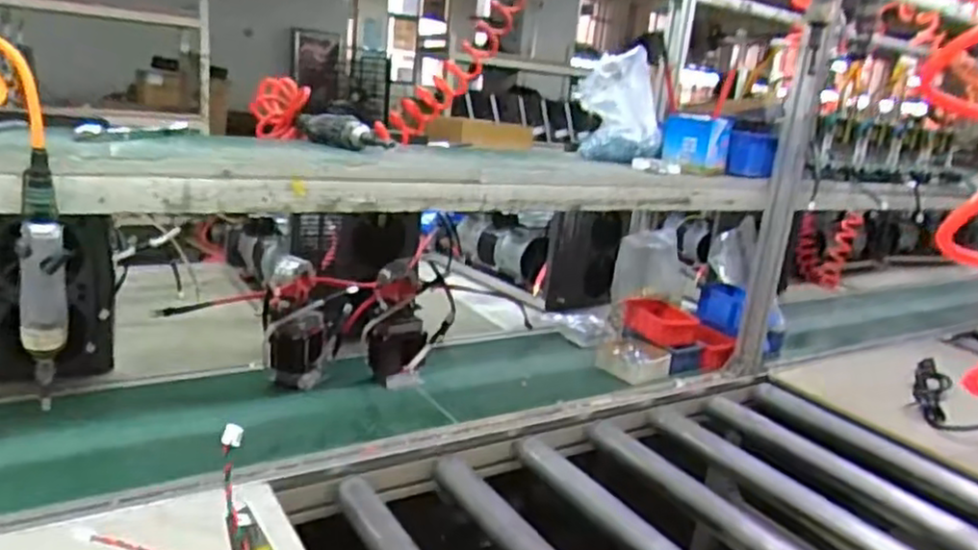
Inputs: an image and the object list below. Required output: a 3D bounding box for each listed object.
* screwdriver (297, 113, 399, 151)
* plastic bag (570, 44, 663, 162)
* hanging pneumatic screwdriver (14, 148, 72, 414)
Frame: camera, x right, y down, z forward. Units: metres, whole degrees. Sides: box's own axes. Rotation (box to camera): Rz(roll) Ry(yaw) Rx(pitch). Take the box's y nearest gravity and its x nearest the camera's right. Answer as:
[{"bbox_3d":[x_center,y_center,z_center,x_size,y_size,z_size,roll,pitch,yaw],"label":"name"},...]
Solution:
[{"bbox_3d":[-0.233,-0.224,1.085,0.050,0.044,0.254,-5,20,-38],"label":"screwdriver"},{"bbox_3d":[0.251,-0.321,1.365,0.180,0.227,0.087,10,16,11],"label":"plastic bag"},{"bbox_3d":[-0.471,0.006,0.730,0.043,0.254,0.056,-6,19,-38],"label":"hanging pneumatic screwdriver"}]

